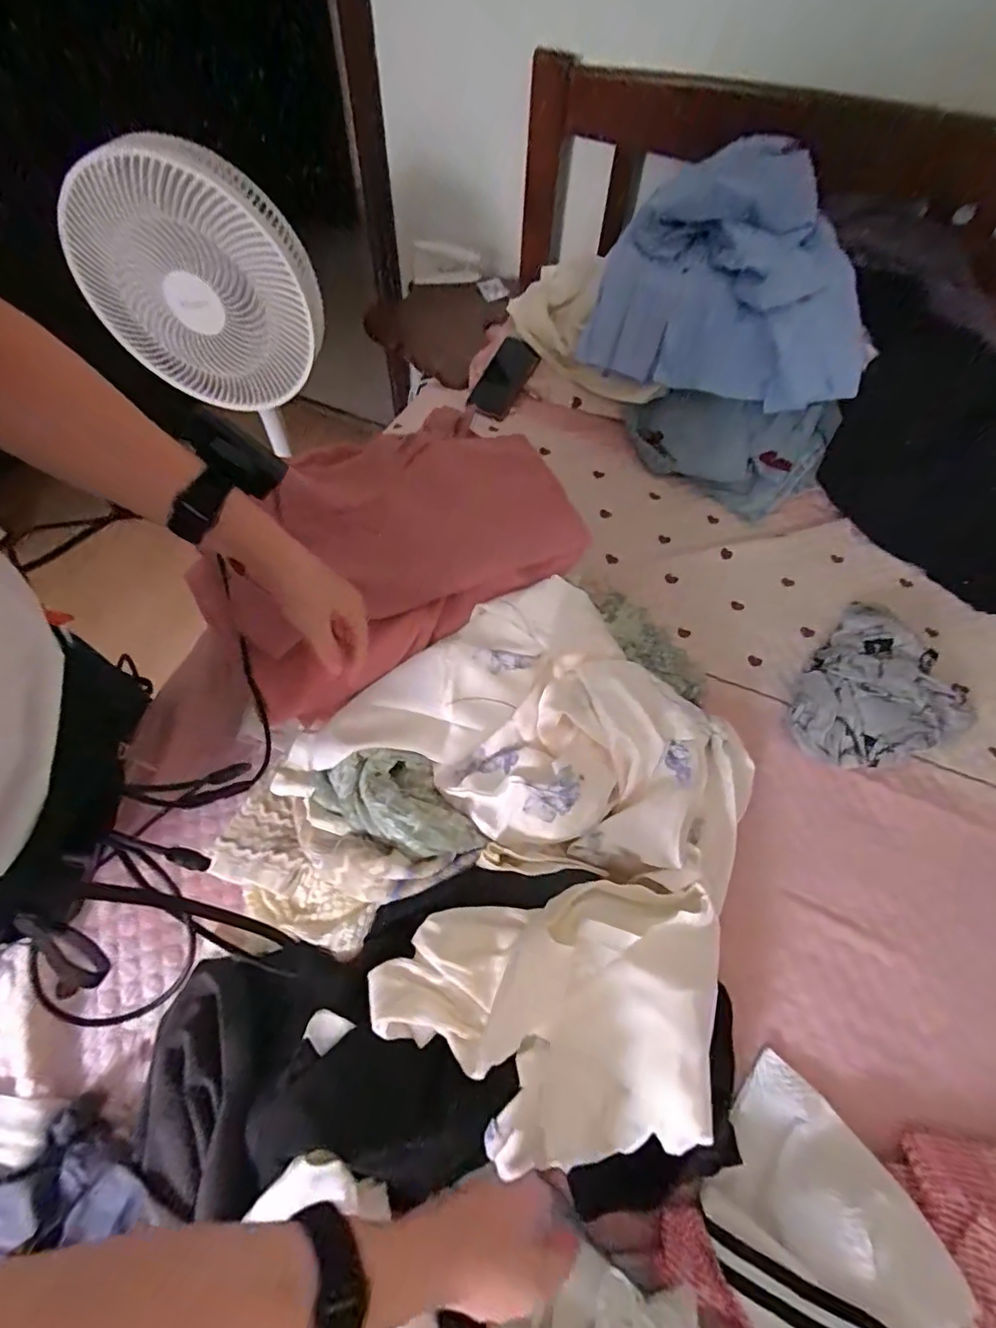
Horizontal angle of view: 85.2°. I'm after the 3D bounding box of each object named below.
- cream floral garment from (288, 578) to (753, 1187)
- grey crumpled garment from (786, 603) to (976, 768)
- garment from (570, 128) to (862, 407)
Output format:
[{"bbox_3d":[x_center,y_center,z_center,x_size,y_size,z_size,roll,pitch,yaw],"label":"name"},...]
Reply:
[{"bbox_3d":[0.037,0.150,0.530,0.420,0.130,0.425,29,63,16],"label":"cream floral garment"},{"bbox_3d":[0.482,0.028,0.693,0.251,0.064,0.196,-29,64,-17],"label":"grey crumpled garment"},{"bbox_3d":[0.396,-0.649,0.878,0.426,0.237,0.330,18,61,7],"label":"garment"}]

